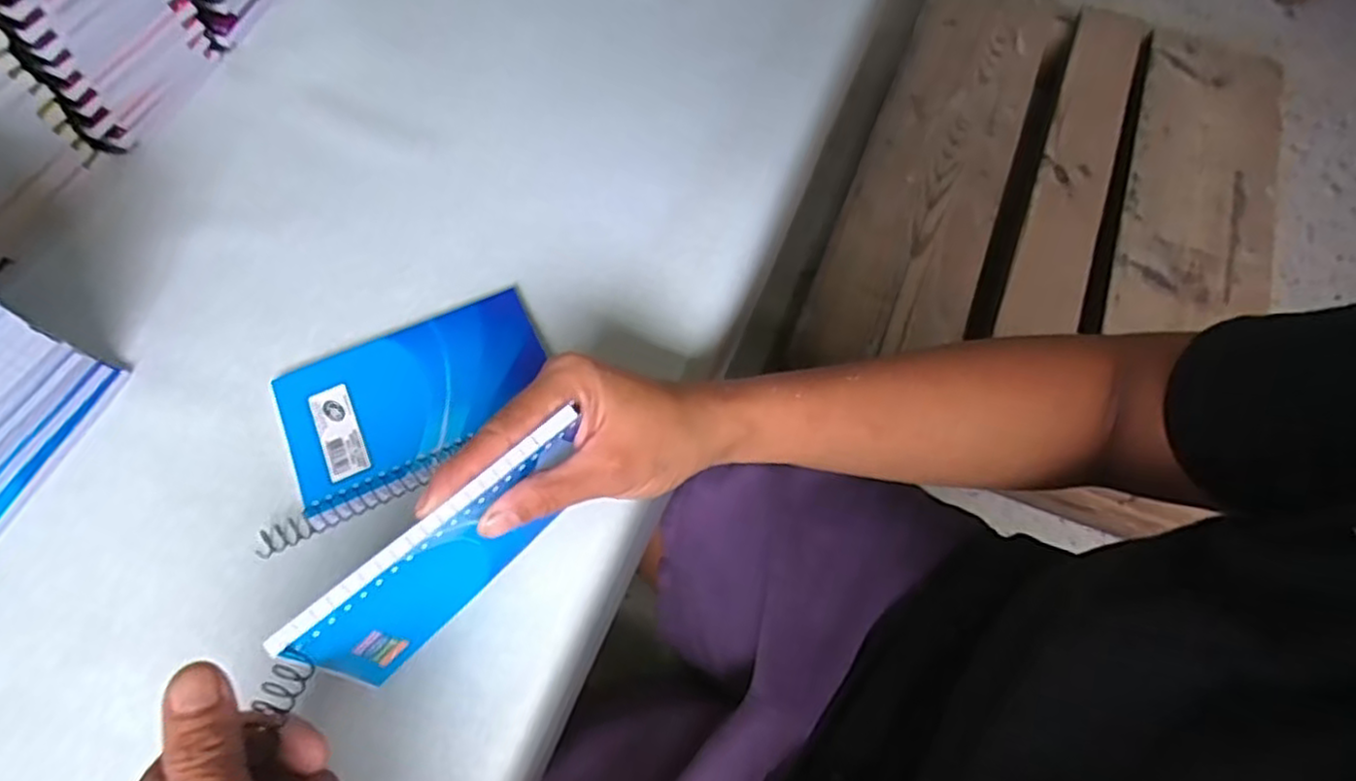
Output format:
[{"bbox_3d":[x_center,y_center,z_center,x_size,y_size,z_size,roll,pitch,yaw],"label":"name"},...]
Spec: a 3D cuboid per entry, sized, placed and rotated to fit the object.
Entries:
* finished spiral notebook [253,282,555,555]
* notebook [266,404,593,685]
[{"bbox_3d":[-0.136,0.008,0.357,0.146,0.010,0.084,-24,68,-13],"label":"finished spiral notebook"},{"bbox_3d":[-0.087,0.065,0.288,0.125,0.075,0.014,-42,73,-19],"label":"notebook"}]

